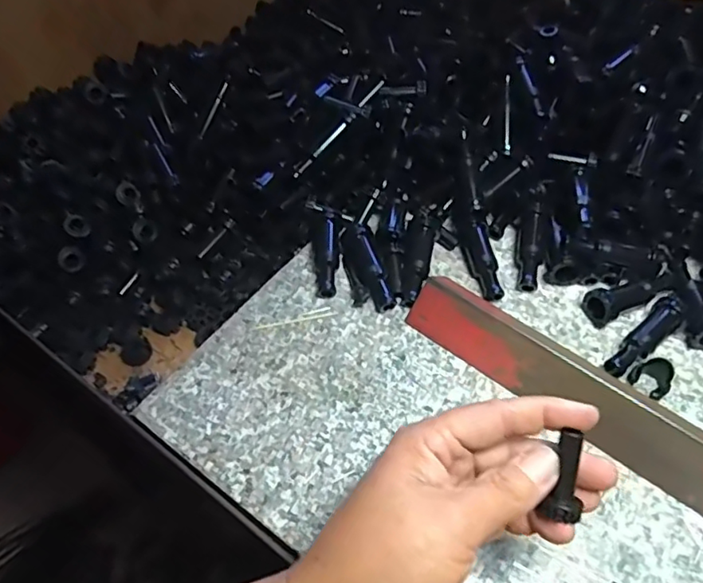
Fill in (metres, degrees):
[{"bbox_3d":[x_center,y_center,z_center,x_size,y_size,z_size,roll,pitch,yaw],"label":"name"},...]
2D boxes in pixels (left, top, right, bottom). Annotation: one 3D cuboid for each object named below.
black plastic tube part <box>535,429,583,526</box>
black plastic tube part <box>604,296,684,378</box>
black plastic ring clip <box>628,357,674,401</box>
[{"bbox_3d":[0.094,0.080,0.248,0.016,0.011,0.038,14,87,11],"label":"black plastic tube part"},{"bbox_3d":[0.191,0.030,0.373,0.066,0.014,0.018,-38,62,-23],"label":"black plastic tube part"},{"bbox_3d":[0.185,0.052,0.354,0.015,0.019,0.023,-39,63,-23],"label":"black plastic ring clip"}]

